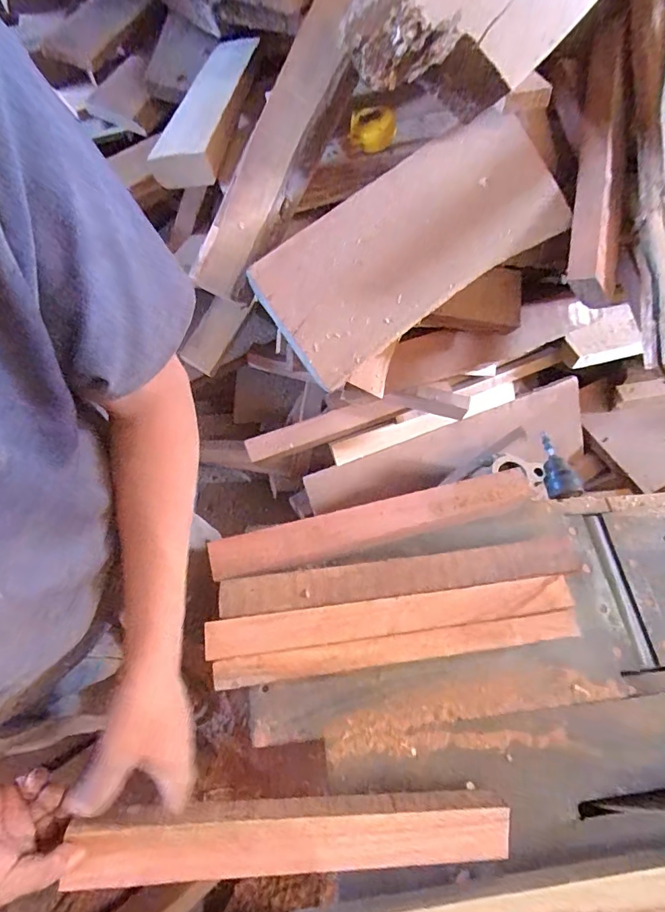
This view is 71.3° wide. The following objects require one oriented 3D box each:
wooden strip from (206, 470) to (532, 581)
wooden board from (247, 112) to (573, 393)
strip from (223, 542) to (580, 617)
[{"bbox_3d":[0.061,0.084,0.600,0.425,0.011,0.051,-13,63,-11],"label":"wooden strip"},{"bbox_3d":[0.133,-0.332,0.720,0.502,0.042,0.218,-36,103,-5],"label":"wooden board"},{"bbox_3d":[0.089,0.147,0.572,0.442,0.016,0.044,-5,62,-7],"label":"strip"}]

